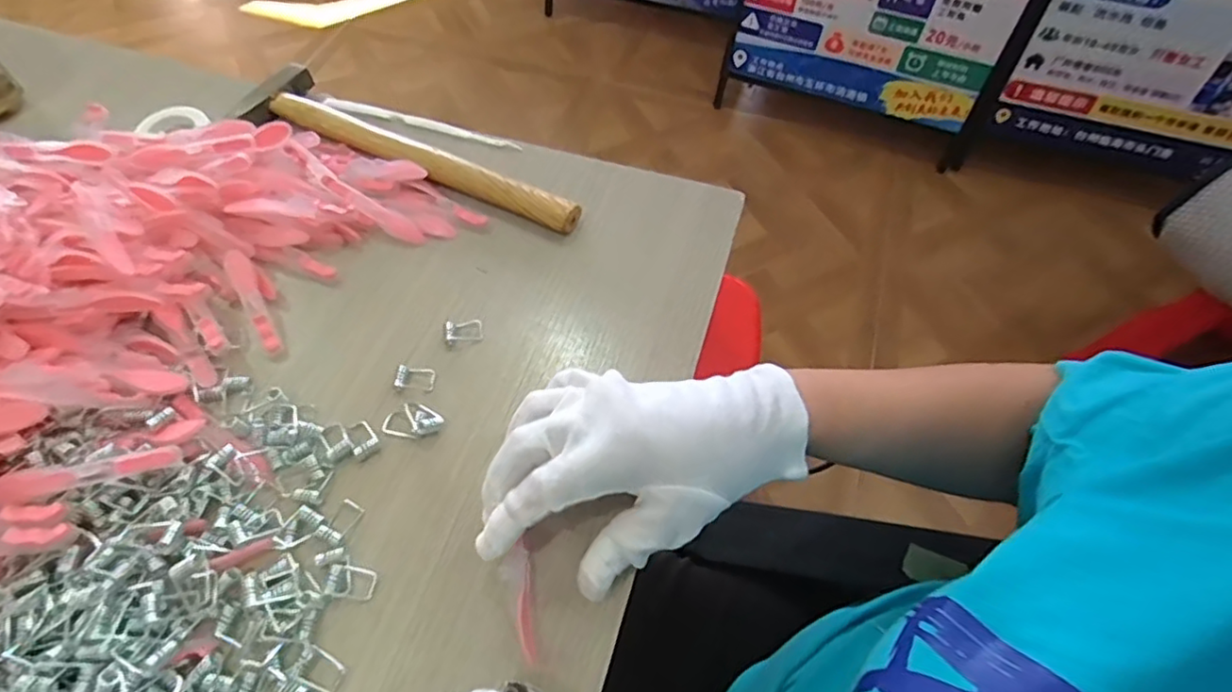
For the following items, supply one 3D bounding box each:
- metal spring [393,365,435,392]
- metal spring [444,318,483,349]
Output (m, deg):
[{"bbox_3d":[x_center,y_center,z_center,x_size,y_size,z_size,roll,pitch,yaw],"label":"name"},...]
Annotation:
[{"bbox_3d":[-0.114,0.017,0.352,0.022,0.006,0.016,4,59,0],"label":"metal spring"},{"bbox_3d":[-0.091,-0.009,0.367,0.023,0.006,0.016,-16,60,-11],"label":"metal spring"}]

